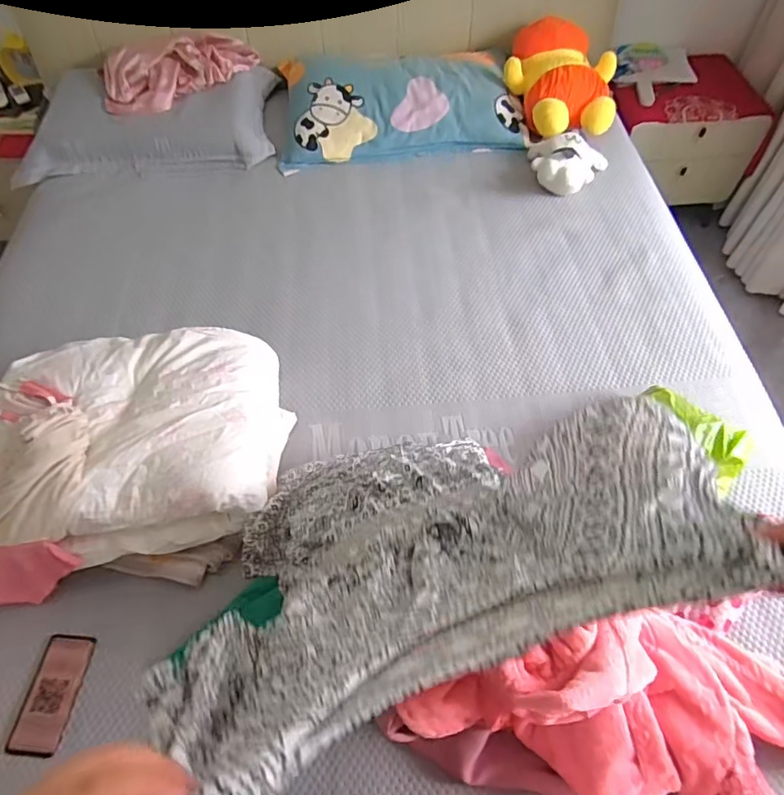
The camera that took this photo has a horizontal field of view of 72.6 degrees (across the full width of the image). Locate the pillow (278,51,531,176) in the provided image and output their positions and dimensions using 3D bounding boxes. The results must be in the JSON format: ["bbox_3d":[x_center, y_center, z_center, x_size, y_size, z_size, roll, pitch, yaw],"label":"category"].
[{"bbox_3d":[0.018,-0.879,1.588,0.696,0.157,0.417,-6,59,-3],"label":"pillow"}]

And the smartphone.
[{"bbox_3d":[-0.520,0.453,0.819,0.073,0.016,0.162,3,56,2],"label":"smartphone"}]

